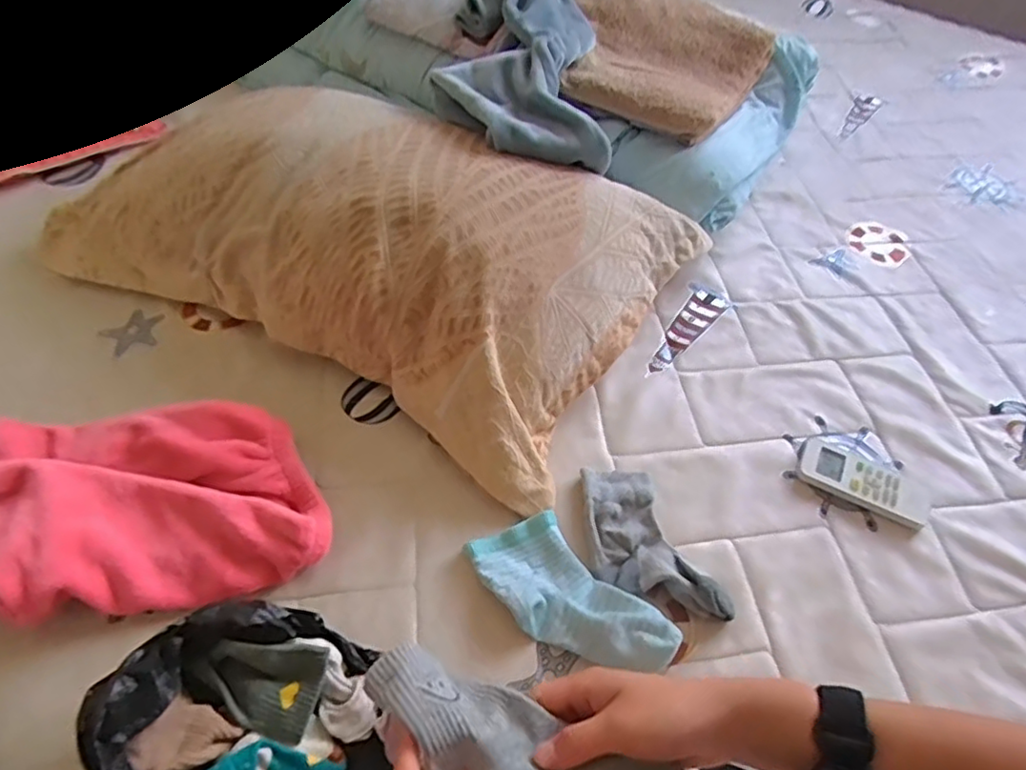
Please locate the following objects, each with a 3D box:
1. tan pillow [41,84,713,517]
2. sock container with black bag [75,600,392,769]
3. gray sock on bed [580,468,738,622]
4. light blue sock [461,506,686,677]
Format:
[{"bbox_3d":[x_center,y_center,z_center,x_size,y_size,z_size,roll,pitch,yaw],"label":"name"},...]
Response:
[{"bbox_3d":[-0.176,-0.190,0.739,0.712,0.157,0.422,23,55,12],"label":"tan pillow"},{"bbox_3d":[-0.174,0.266,0.433,0.162,0.090,0.216,-31,61,-25],"label":"sock container with black bag"},{"bbox_3d":[0.122,0.150,0.585,0.087,0.033,0.170,-15,56,-16],"label":"gray sock on bed"},{"bbox_3d":[0.050,0.187,0.545,0.090,0.040,0.183,-36,63,-27],"label":"light blue sock"}]

